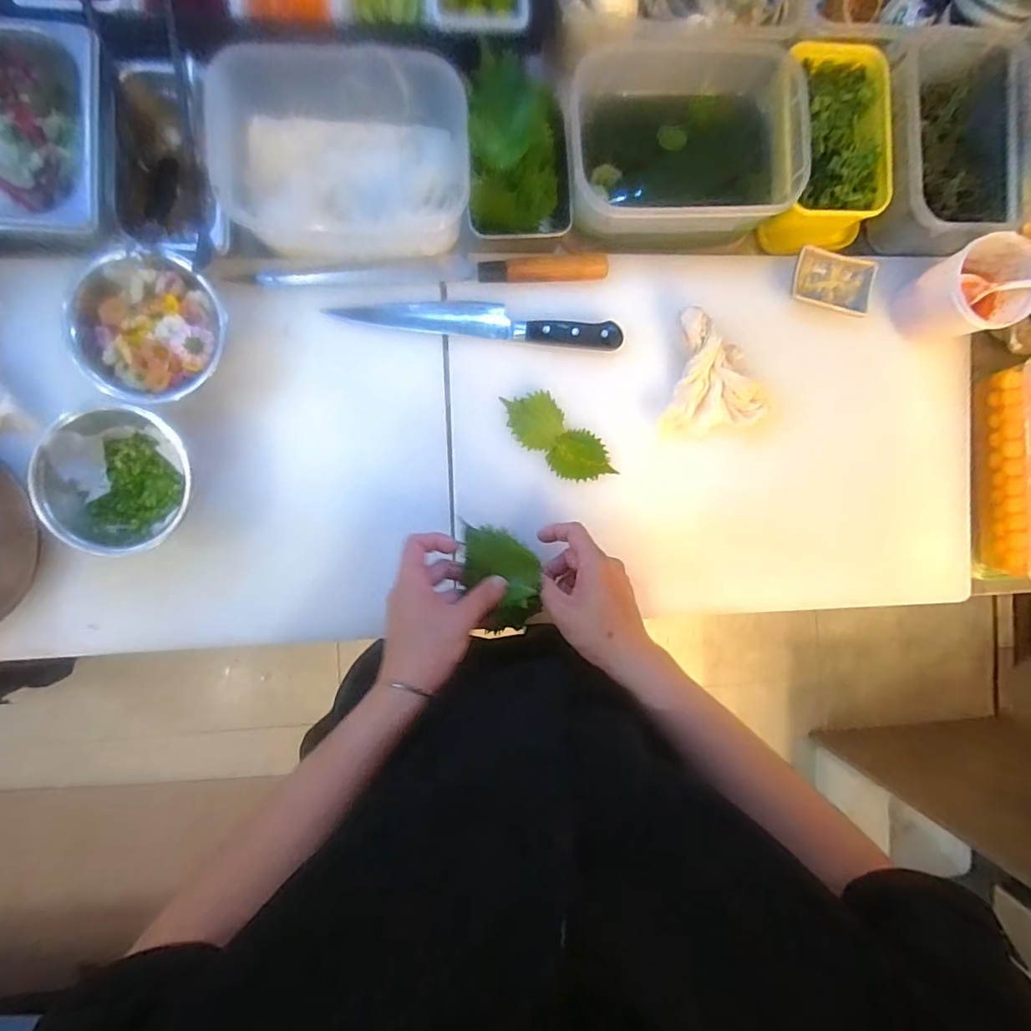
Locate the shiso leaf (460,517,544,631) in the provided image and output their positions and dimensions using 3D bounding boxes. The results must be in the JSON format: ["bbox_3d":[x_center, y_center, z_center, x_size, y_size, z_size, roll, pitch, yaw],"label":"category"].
[{"bbox_3d":[-0.011,0.063,0.517,0.077,0.021,0.099,5,73,-13],"label":"shiso leaf"}]

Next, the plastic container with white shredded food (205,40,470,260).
[{"bbox_3d":[-0.166,-0.355,0.539,0.231,0.090,0.178,1,93,-5],"label":"plastic container with white shredded food"}]

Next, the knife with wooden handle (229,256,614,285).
[{"bbox_3d":[-0.097,-0.259,0.562,0.384,0.018,0.027,-3,93,-4],"label":"knife with wooden handle"}]

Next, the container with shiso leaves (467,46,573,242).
[{"bbox_3d":[0.008,-0.365,0.547,0.107,0.069,0.150,1,92,-5],"label":"container with shiso leaves"}]

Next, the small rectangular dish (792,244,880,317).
[{"bbox_3d":[0.365,-0.267,0.605,0.093,0.021,0.069,12,92,-5],"label":"small rectangular dish"}]

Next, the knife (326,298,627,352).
[{"bbox_3d":[-0.039,-0.211,0.571,0.303,0.027,0.038,5,92,-5],"label":"knife"}]

